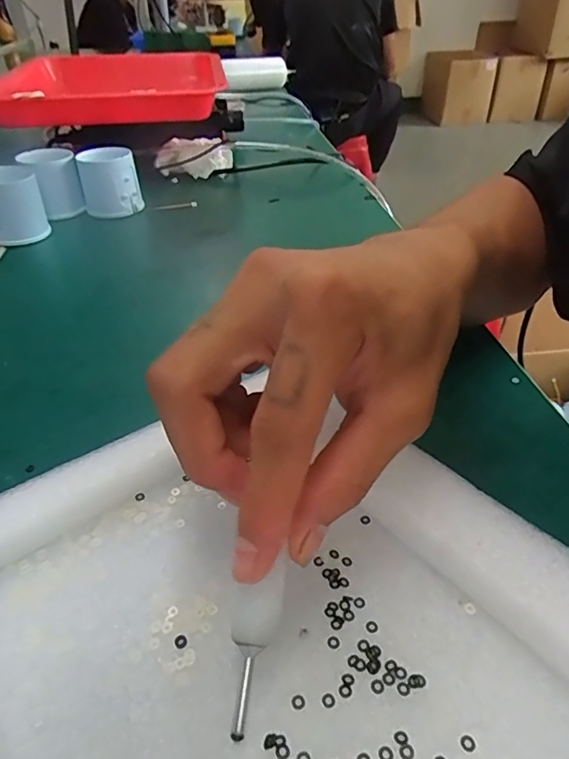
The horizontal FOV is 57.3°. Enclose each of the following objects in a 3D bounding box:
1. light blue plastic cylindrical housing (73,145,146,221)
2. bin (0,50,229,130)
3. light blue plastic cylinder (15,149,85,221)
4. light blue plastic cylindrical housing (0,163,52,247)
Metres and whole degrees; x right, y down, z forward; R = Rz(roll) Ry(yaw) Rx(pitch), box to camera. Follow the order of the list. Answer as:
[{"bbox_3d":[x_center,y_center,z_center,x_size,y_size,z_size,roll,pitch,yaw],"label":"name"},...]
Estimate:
[{"bbox_3d":[-0.166,-0.187,0.498,0.054,0.058,0.048,-13,39,-14],"label":"light blue plastic cylindrical housing"},{"bbox_3d":[-0.215,-0.384,0.673,0.268,0.055,0.404,-9,38,-10],"label":"bin"},{"bbox_3d":[-0.215,-0.185,0.492,0.054,0.053,0.060,-20,38,-28],"label":"light blue plastic cylinder"},{"bbox_3d":[-0.234,-0.146,0.446,0.054,0.064,0.045,-19,41,-22],"label":"light blue plastic cylindrical housing"}]

